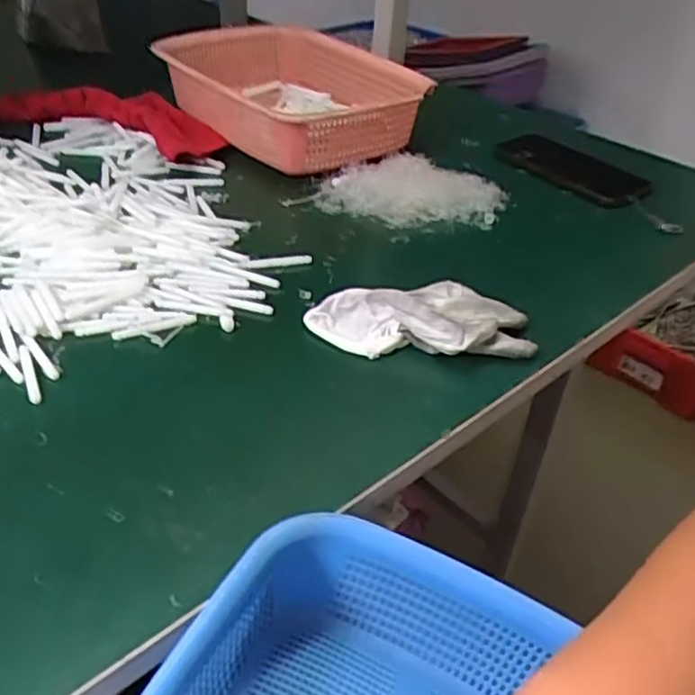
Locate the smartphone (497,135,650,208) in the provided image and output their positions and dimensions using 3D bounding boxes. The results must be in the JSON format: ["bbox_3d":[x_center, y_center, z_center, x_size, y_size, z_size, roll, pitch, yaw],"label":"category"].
[{"bbox_3d":[0.229,-0.191,0.740,0.083,0.016,0.164,-27,46,-34],"label":"smartphone"}]

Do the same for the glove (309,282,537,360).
[{"bbox_3d":[0.051,-0.017,0.488,0.145,0.037,0.063,-4,37,-9],"label":"glove"}]

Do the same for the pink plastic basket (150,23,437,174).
[{"bbox_3d":[-0.071,-0.280,0.782,0.193,0.081,0.292,-26,46,-34],"label":"pink plastic basket"}]

